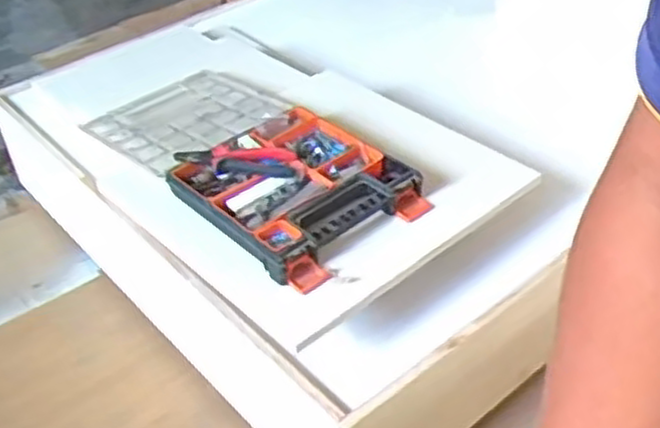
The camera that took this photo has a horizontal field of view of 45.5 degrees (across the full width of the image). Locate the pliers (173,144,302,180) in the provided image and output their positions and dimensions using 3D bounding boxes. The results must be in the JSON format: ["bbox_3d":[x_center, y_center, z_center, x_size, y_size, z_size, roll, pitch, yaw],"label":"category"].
[{"bbox_3d":[-0.148,-0.088,1.287,0.204,0.023,0.075,2,40,7],"label":"pliers"}]

